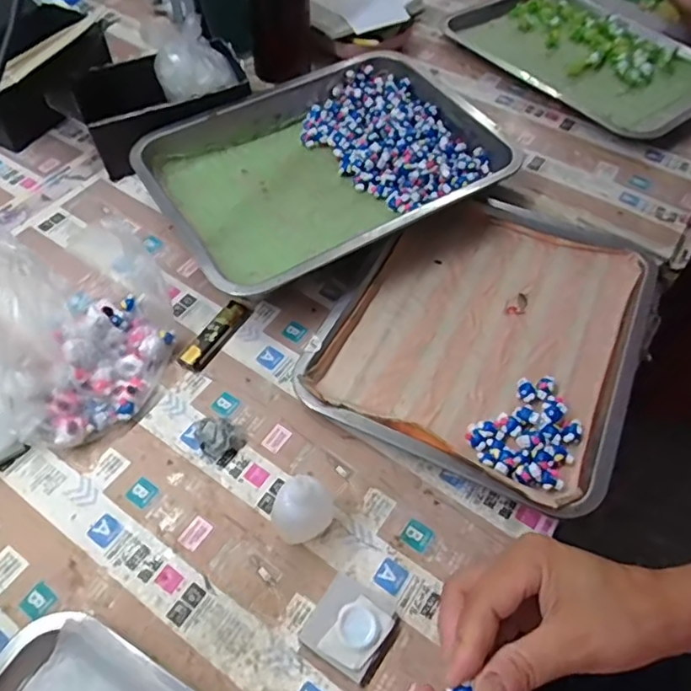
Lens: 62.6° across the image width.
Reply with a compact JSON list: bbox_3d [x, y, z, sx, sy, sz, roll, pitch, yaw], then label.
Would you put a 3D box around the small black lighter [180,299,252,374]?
[{"bbox_3d":[-0.120,-0.011,0.528,0.021,0.012,0.085,26,58,15],"label":"small black lighter"}]

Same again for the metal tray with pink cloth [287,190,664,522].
[{"bbox_3d":[0.133,-0.015,0.528,0.260,0.038,0.298,24,58,14],"label":"metal tray with pink cloth"}]

